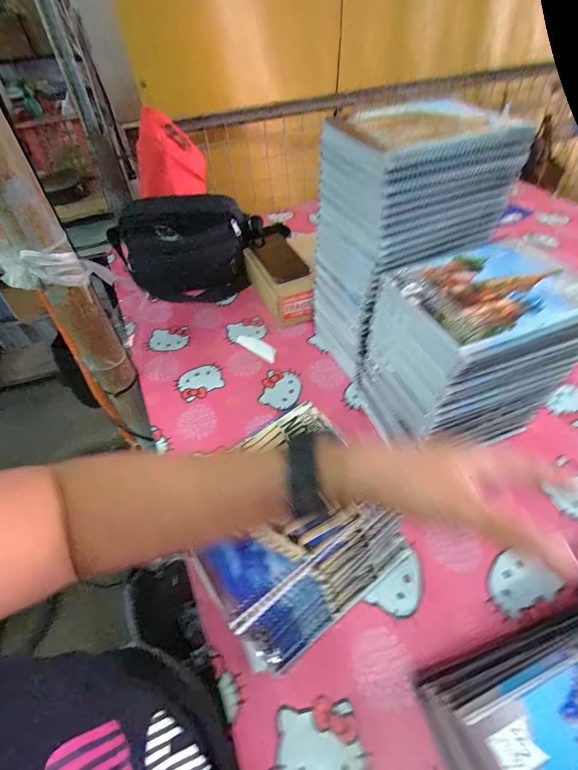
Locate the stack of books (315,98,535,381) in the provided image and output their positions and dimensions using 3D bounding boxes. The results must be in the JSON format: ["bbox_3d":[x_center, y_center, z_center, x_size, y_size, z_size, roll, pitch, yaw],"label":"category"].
[{"bbox_3d":[0.159,-0.190,0.557,0.200,0.346,0.165,-23,51,-16],"label":"stack of books"}]

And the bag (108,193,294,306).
[{"bbox_3d":[-0.179,-0.300,0.780,0.363,0.166,0.153,-16,49,-9],"label":"bag"}]

